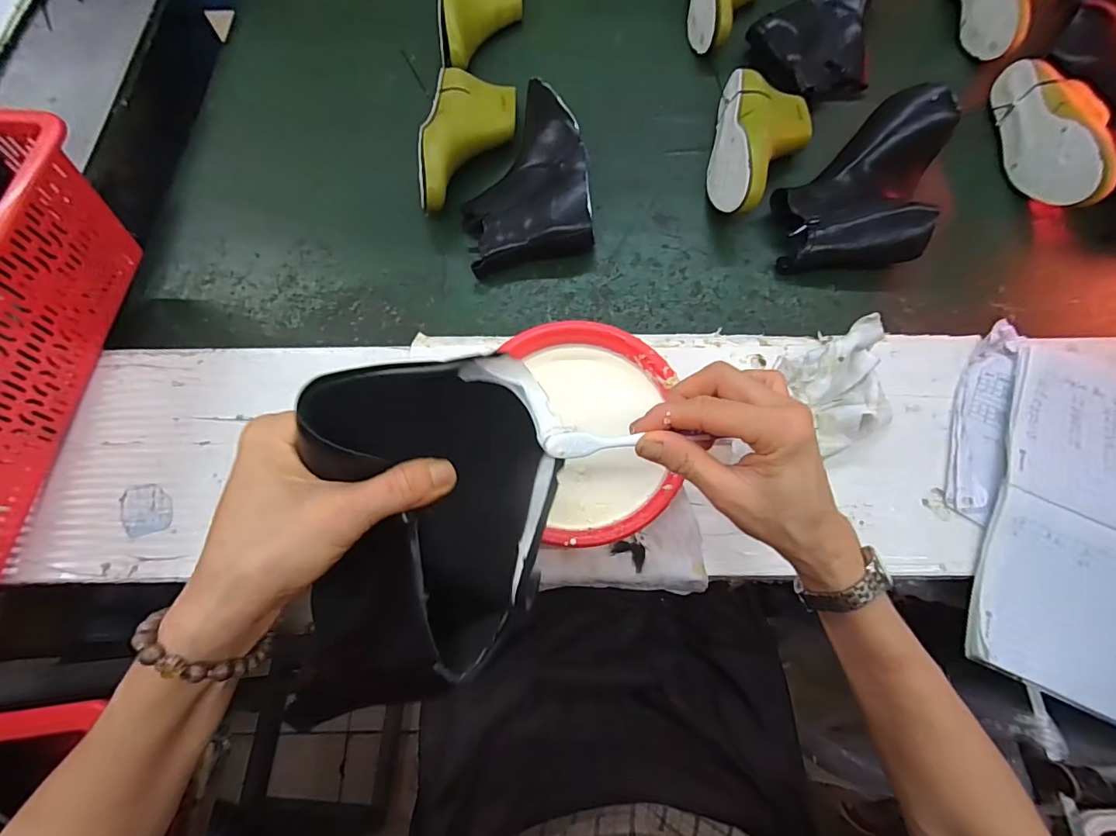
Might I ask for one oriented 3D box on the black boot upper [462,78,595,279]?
[{"bbox_3d":[-0.043,-0.300,0.598,0.164,0.060,0.243,-13,70,-4],"label":"black boot upper"}]

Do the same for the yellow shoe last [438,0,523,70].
[{"bbox_3d":[-0.108,-0.582,0.698,0.103,0.081,0.210,1,70,2],"label":"yellow shoe last"}]

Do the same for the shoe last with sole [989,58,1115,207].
[{"bbox_3d":[0.613,-0.355,0.598,0.066,0.081,0.232,5,70,3],"label":"shoe last with sole"}]

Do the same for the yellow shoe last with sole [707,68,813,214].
[{"bbox_3d":[0.249,-0.326,0.591,0.111,0.077,0.219,12,71,6],"label":"yellow shoe last with sole"}]

